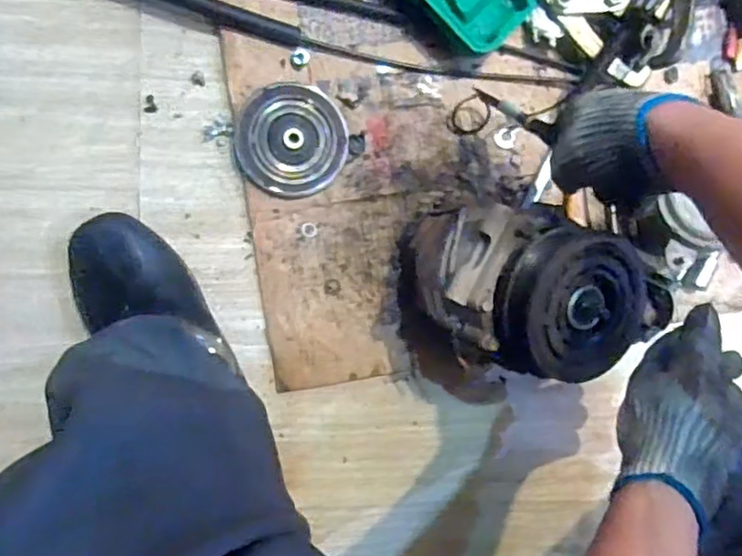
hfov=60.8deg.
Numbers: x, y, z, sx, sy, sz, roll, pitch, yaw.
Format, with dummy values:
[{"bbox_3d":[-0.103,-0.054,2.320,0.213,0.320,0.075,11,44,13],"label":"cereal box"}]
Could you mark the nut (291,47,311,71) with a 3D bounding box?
[{"bbox_3d":[-0.067,-0.207,0.598,0.018,0.004,0.022,20,89,-6],"label":"nut"}]

